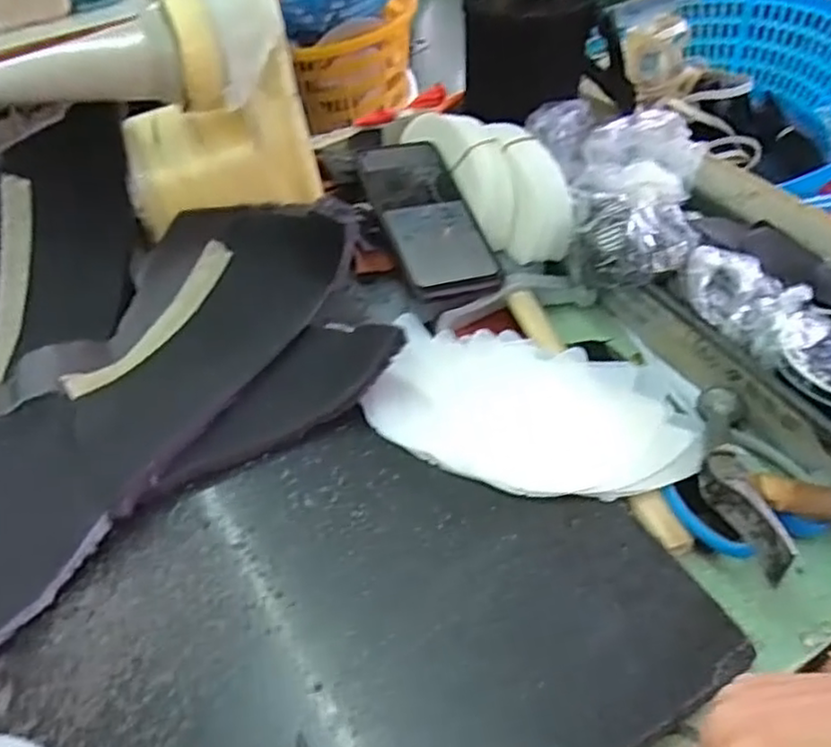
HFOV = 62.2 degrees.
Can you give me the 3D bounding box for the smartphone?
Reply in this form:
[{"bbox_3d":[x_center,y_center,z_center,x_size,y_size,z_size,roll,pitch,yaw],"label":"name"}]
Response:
[{"bbox_3d":[0.008,-0.129,0.555,0.077,0.012,0.167,-10,57,-21],"label":"smartphone"}]

